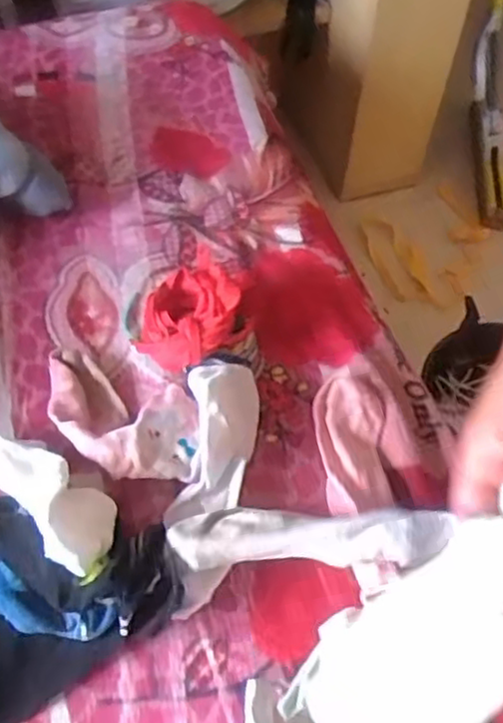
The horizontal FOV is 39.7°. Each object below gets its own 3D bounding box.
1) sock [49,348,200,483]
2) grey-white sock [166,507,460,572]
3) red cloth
[{"bbox_3d":[-0.108,0.045,0.576,0.159,0.036,0.103,17,51,8],"label":"sock"},{"bbox_3d":[0.044,0.124,0.501,0.200,0.029,0.041,2,51,-3],"label":"grey-white sock"},{"bbox_3d":[-0.057,-0.037,0.618,0.092,0.057,0.087,-19,55,-19],"label":"red cloth"}]

